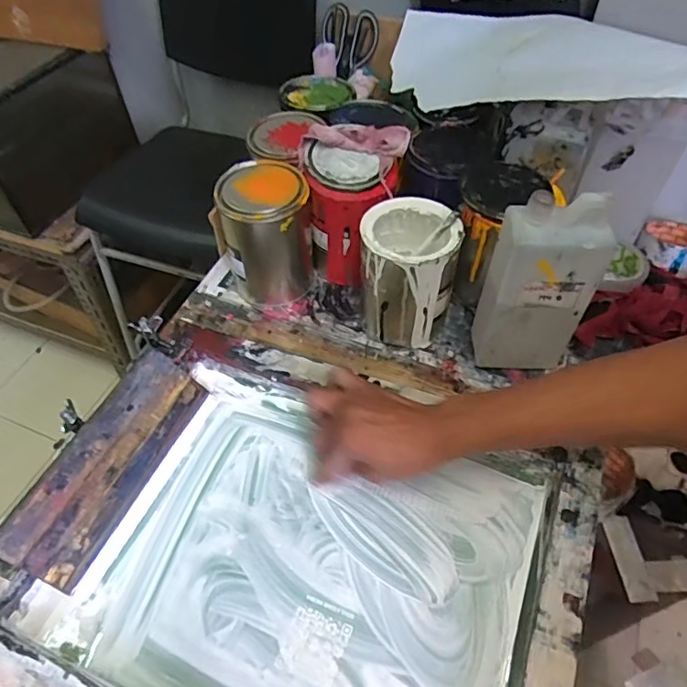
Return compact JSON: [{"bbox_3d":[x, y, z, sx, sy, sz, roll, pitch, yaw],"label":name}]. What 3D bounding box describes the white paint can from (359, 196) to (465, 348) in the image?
[{"bbox_3d":[0.078,-0.083,0.630,0.104,0.145,0.105,0,51,0],"label":"white paint can"}]

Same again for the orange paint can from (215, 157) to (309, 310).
[{"bbox_3d":[-0.096,-0.136,0.675,0.101,0.151,0.099,0,51,0],"label":"orange paint can"}]

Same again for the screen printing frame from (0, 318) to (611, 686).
[{"bbox_3d":[-0.038,0.183,0.453,0.438,0.072,0.348,18,52,16],"label":"screen printing frame"}]

